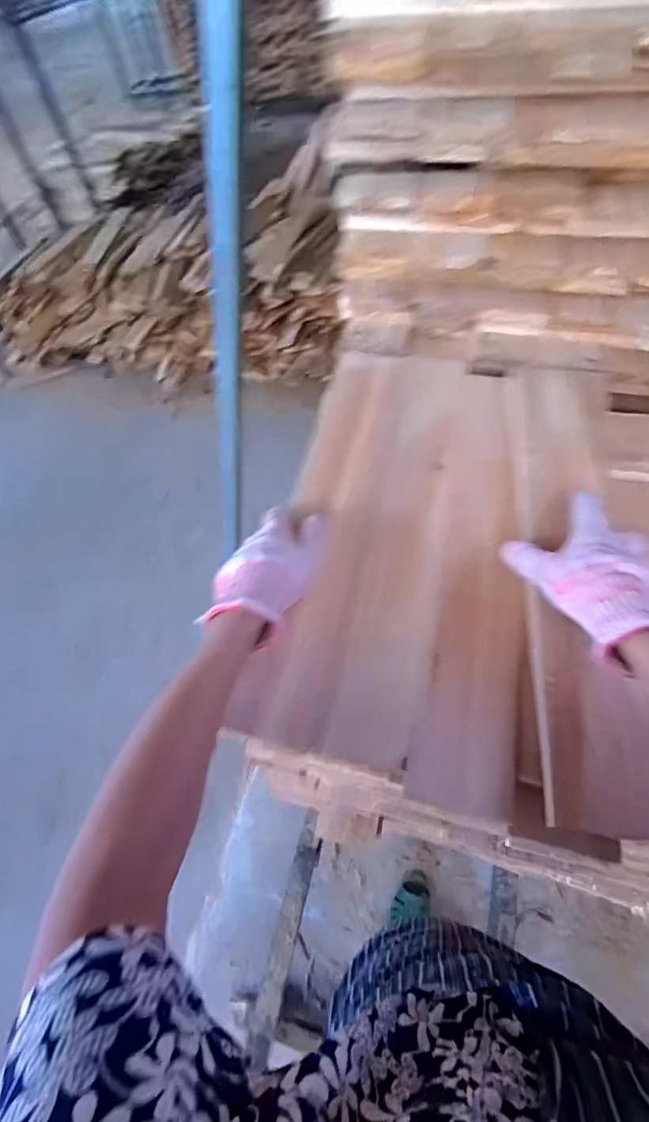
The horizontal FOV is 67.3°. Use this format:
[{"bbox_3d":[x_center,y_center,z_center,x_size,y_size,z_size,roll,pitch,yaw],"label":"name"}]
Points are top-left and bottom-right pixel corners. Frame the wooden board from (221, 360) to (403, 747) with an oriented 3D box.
[{"bbox_3d":[0.009,-0.050,0.513,0.081,0.023,0.459,8,62,10],"label":"wooden board"}]

